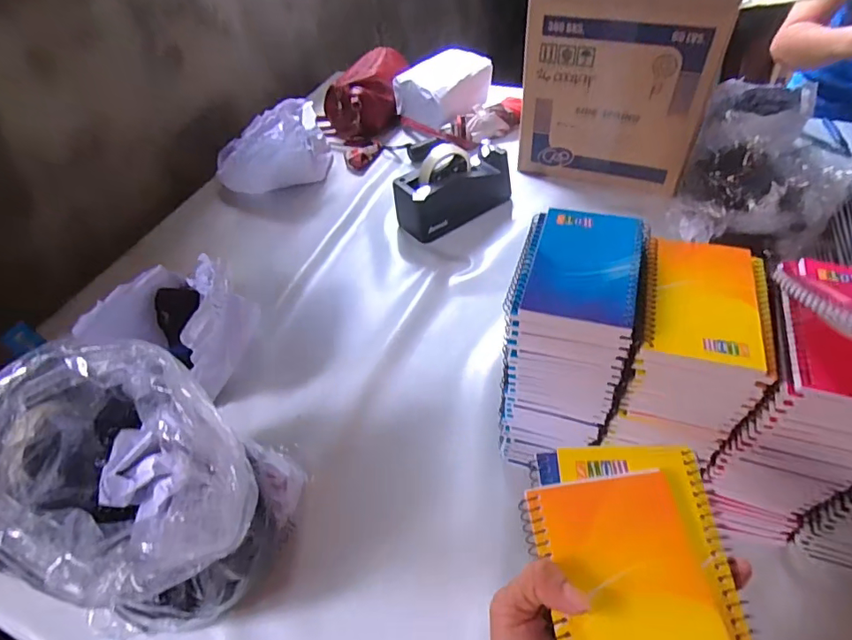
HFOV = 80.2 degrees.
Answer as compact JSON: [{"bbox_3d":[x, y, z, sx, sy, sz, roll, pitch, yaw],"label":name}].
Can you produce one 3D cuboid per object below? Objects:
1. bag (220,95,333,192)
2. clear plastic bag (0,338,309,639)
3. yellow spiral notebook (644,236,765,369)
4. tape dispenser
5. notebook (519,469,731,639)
[{"bbox_3d":[-0.297,-0.335,0.978,0.213,0.113,0.191,-14,49,-6],"label":"bag"},{"bbox_3d":[-0.225,0.159,0.438,0.203,0.265,0.173,5,49,11],"label":"clear plastic bag"},{"bbox_3d":[0.218,-0.018,0.399,0.079,0.011,0.119,10,51,15],"label":"yellow spiral notebook"},{"bbox_3d":[0.048,-0.229,0.843,0.199,0.099,0.076,-28,52,-18],"label":"tape dispenser"},{"bbox_3d":[0.104,0.146,0.259,0.082,0.009,0.132,-6,48,1],"label":"notebook"}]

